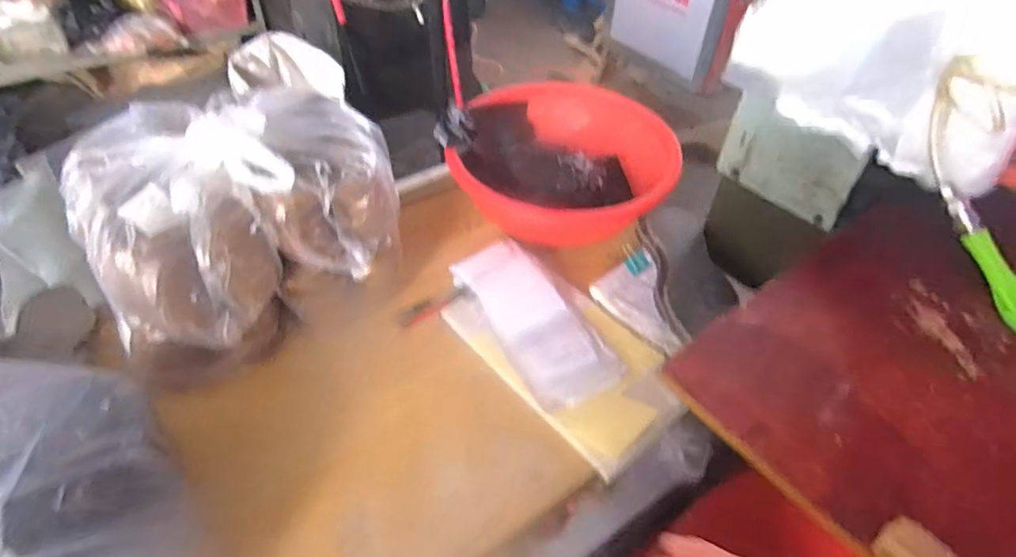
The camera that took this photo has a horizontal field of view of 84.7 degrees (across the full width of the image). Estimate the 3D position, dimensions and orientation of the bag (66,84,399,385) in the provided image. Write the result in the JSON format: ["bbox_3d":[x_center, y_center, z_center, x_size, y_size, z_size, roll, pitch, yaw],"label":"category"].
[{"bbox_3d":[-0.356,-0.093,0.796,0.410,0.247,0.308,-22,50,-22],"label":"bag"}]

